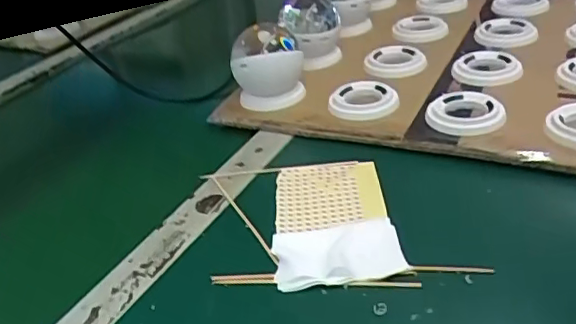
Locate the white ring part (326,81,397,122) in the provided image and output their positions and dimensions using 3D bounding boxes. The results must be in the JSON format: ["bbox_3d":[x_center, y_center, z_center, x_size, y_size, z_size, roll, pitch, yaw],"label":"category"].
[{"bbox_3d":[0.077,-0.064,0.596,0.068,0.014,0.068,-5,33,4],"label":"white ring part"}]

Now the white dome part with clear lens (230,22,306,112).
[{"bbox_3d":[-0.018,-0.114,0.635,0.072,0.078,0.085,1,34,14],"label":"white dome part with clear lens"}]

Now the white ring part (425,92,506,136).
[{"bbox_3d":[0.170,-0.045,0.540,0.070,0.017,0.069,-5,33,4],"label":"white ring part"}]

